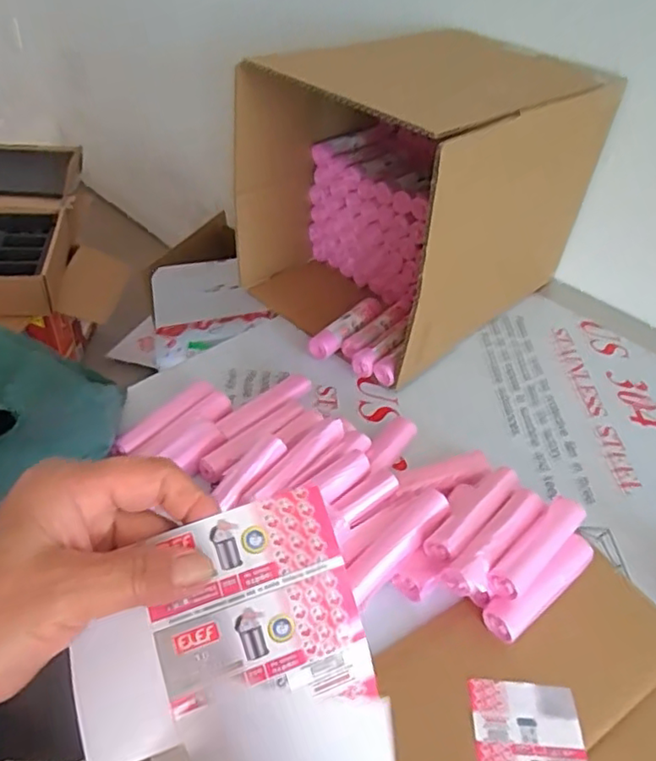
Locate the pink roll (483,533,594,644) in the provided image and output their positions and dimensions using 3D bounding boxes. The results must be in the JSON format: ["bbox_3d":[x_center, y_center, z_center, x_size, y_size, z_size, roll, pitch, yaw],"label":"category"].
[{"bbox_3d":[0.180,0.171,0.510,0.125,0.028,0.028,-23,49,-30],"label":"pink roll"}]

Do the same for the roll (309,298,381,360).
[{"bbox_3d":[0.025,-0.061,0.747,0.030,0.031,0.121,33,48,27],"label":"roll"}]

